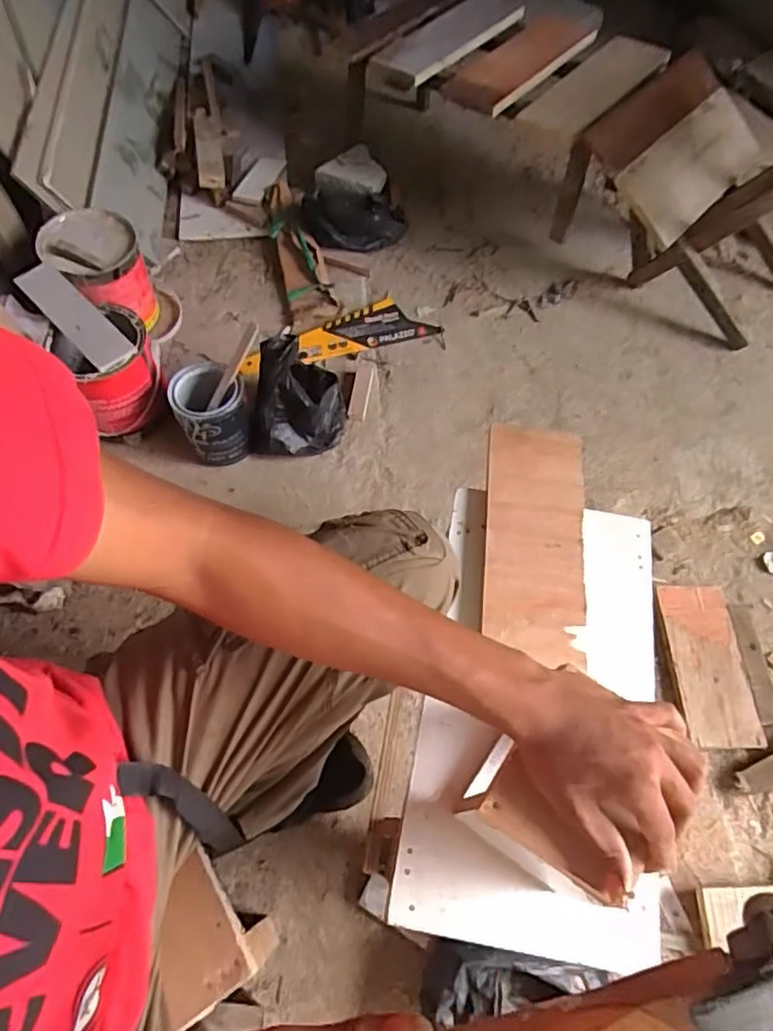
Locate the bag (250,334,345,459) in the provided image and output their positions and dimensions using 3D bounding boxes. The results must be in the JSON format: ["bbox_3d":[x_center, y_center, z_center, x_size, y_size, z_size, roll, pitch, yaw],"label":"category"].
[{"bbox_3d":[-0.136,-0.176,0.958,0.135,0.119,0.149,9,62,4],"label":"bag"}]

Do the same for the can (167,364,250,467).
[{"bbox_3d":[-0.265,-0.154,0.943,0.101,0.120,0.111,0,62,-1],"label":"can"}]

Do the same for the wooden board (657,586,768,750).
[{"bbox_3d":[0.450,0.205,0.861,0.099,0.017,0.222,-1,62,-1],"label":"wooden board"}]

